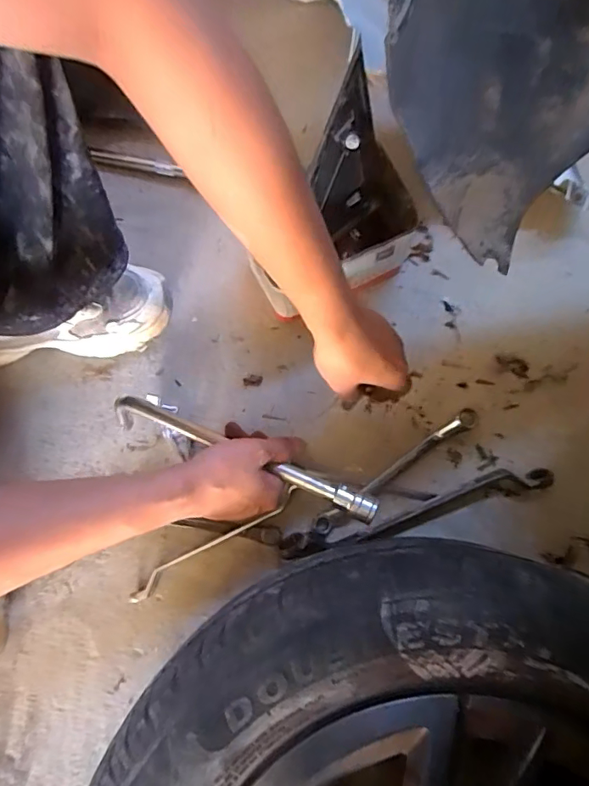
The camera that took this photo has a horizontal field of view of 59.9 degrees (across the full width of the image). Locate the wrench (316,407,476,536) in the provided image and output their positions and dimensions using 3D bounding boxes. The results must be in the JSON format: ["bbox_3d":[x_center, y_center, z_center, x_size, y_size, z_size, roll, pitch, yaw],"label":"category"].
[{"bbox_3d":[0.111,0.086,0.556,0.212,0.018,0.020,-35,81,-6],"label":"wrench"}]

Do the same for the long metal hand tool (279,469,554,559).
[{"bbox_3d":[0.128,0.127,0.544,0.290,0.028,0.030,-16,79,-3],"label":"long metal hand tool"}]

